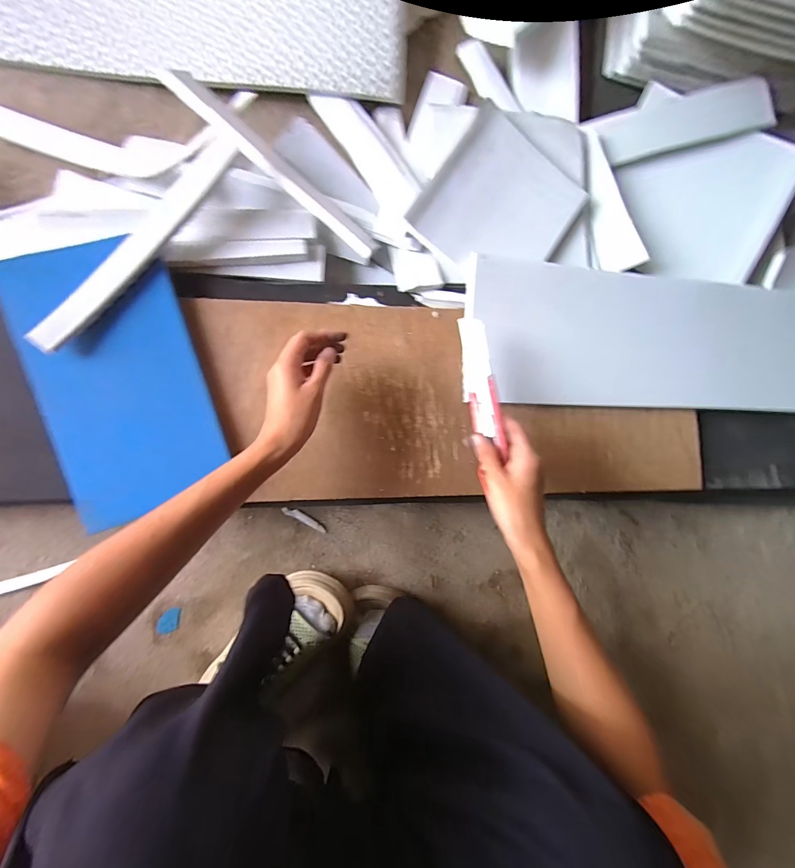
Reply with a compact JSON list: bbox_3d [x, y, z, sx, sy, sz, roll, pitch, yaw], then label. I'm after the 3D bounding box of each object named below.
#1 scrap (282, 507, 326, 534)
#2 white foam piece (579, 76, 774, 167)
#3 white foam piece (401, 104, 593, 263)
[{"bbox_3d":[-0.126,0.116,0.522,0.064,0.004,0.012,28,87,-7],"label":"scrap"},{"bbox_3d":[0.383,-0.422,0.522,0.218,0.015,0.075,-8,92,9],"label":"white foam piece"},{"bbox_3d":[0.121,-0.271,0.466,0.164,0.023,0.169,35,86,-7],"label":"white foam piece"}]

